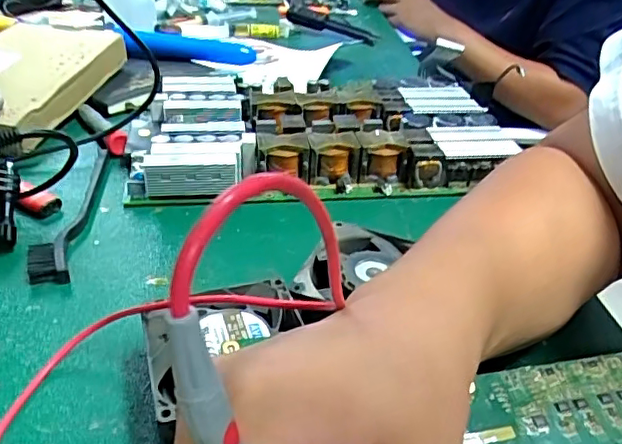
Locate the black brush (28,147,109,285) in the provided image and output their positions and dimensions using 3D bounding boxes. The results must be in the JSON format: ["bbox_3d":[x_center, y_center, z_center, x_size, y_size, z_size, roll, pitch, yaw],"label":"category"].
[{"bbox_3d":[-0.179,-0.012,0.437,0.028,0.012,0.168,0,34,-8],"label":"black brush"}]

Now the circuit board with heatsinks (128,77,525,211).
[{"bbox_3d":[0.003,-0.094,0.554,0.330,0.046,0.218,-2,35,-11],"label":"circuit board with heatsinks"}]

